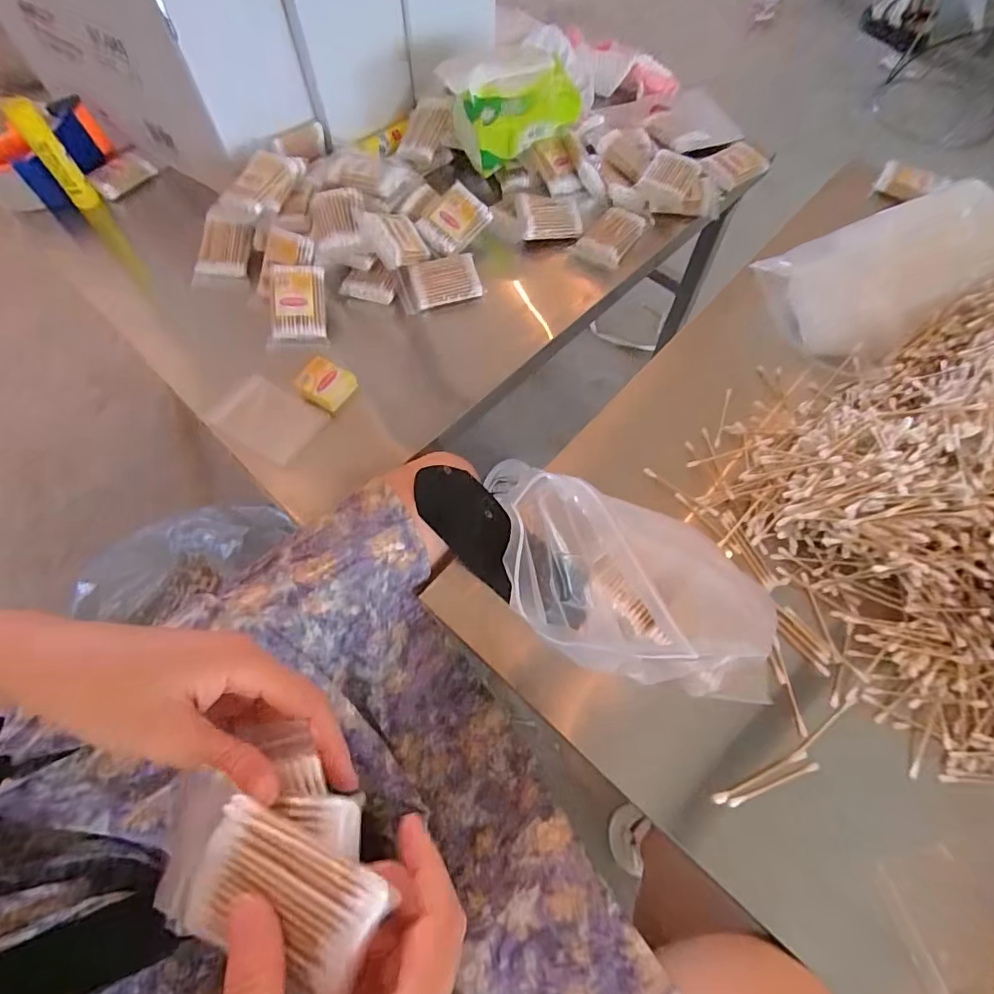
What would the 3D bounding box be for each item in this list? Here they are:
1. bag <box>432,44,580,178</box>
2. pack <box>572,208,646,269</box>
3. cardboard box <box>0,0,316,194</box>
[{"bbox_3d":[0.013,-0.450,0.599,0.149,0.089,0.110,-13,64,-6],"label":"bag"},{"bbox_3d":[0.133,-0.306,0.595,0.056,0.022,0.088,33,69,16],"label":"pack"},{"bbox_3d":[-0.439,-0.569,0.607,0.462,0.226,0.157,32,68,15],"label":"cardboard box"}]

